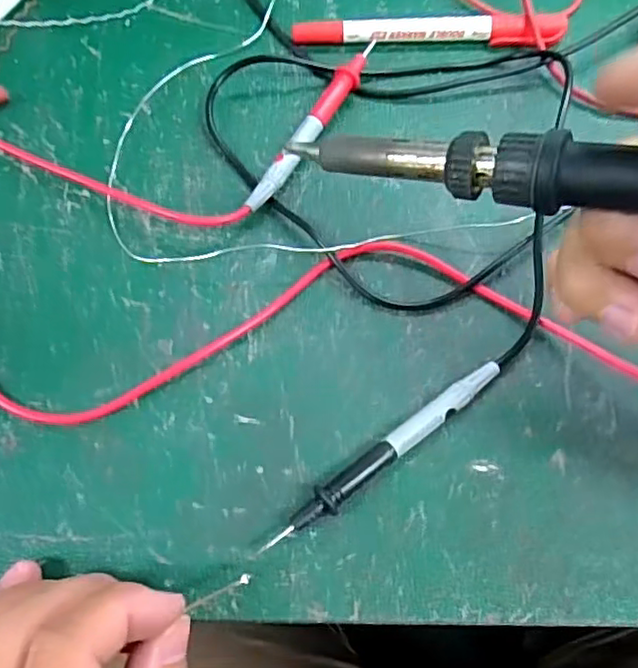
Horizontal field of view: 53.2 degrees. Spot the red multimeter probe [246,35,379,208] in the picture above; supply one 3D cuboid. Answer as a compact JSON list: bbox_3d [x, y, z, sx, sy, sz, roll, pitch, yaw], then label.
[{"bbox_3d":[-0.001,-0.097,0.300,0.012,0.013,0.109,27,71,9],"label":"red multimeter probe"}]

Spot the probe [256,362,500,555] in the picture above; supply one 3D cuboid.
[{"bbox_3d":[0.026,0.045,0.243,0.111,0.011,0.010,-35,73,-13],"label":"probe"}]

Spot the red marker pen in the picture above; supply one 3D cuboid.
[{"bbox_3d":[0.056,-0.154,0.324,0.137,0.012,0.014,0,69,-1],"label":"red marker pen"}]

